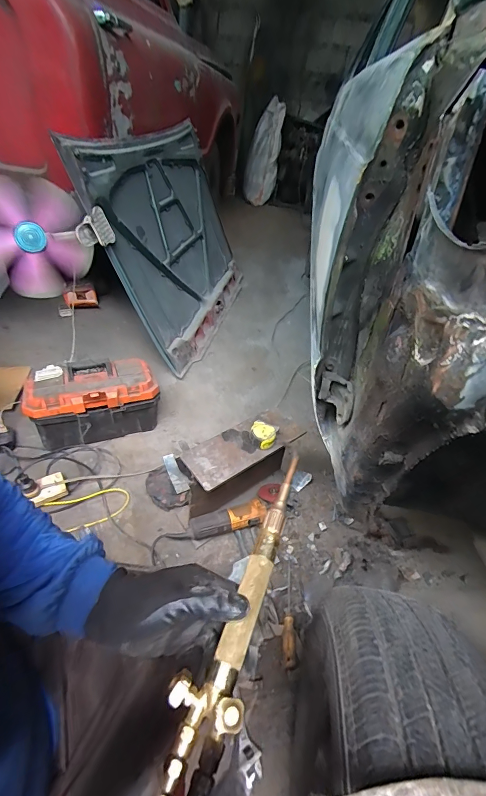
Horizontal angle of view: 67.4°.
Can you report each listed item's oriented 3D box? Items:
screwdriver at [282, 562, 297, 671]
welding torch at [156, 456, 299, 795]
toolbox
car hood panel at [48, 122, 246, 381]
[{"bbox_3d":[0.107,0.490,0.840,0.031,0.032,0.224,7,40,1],"label":"screwdriver"},{"bbox_3d":[0.005,0.196,0.372,0.058,0.033,0.333,18,50,14],"label":"welding torch"},{"bbox_3d":[-0.483,0.022,1.208,0.383,0.224,0.199,-12,43,-21],"label":"toolbox"},{"bbox_3d":[-0.262,-0.803,1.776,0.090,0.871,1.381,-4,38,19],"label":"car hood panel"}]

